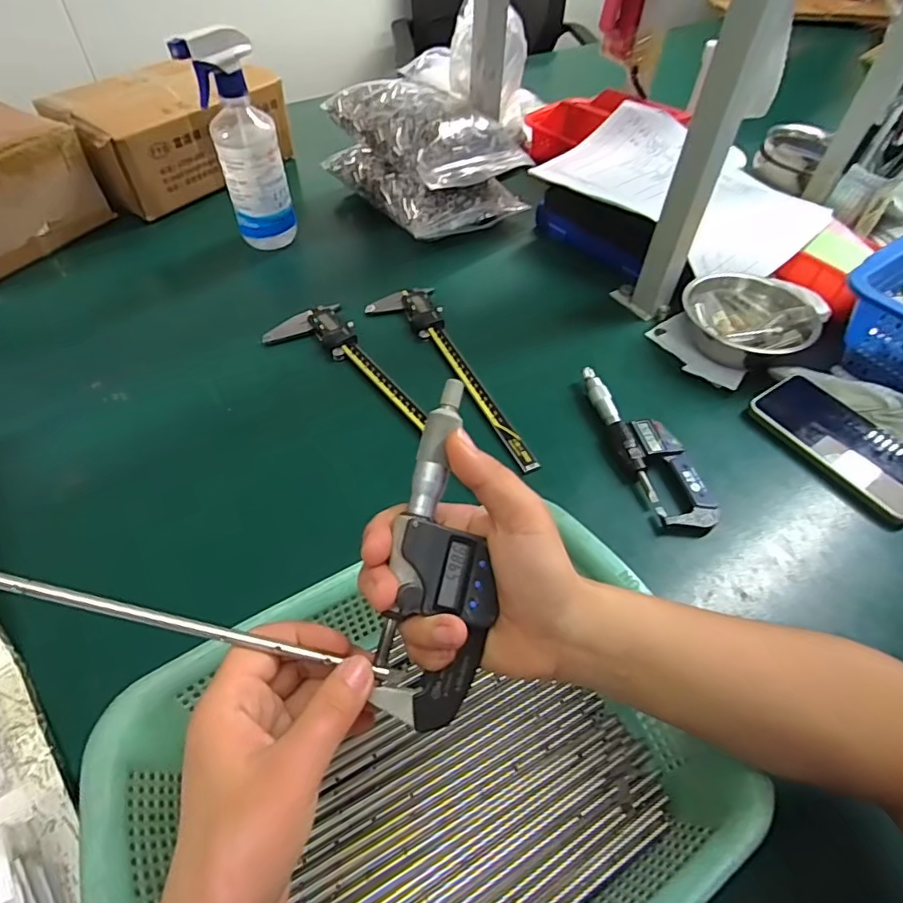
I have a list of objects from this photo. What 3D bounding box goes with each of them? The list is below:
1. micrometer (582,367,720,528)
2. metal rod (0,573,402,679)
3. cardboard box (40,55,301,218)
[{"bbox_3d":[0.170,-0.010,0.479,0.051,0.018,0.178,-12,52,-12],"label":"micrometer"},{"bbox_3d":[-0.117,0.074,0.235,0.194,0.005,0.006,16,51,-4],"label":"metal rod"},{"bbox_3d":[-0.379,-0.438,0.747,0.171,0.106,0.268,33,57,23],"label":"cardboard box"}]

